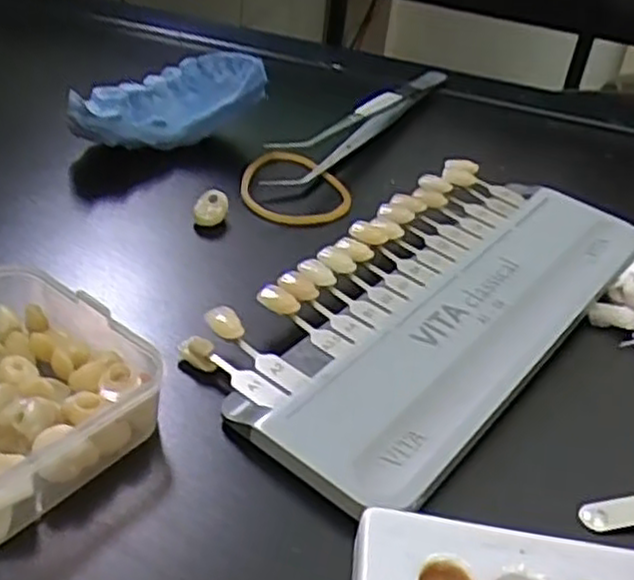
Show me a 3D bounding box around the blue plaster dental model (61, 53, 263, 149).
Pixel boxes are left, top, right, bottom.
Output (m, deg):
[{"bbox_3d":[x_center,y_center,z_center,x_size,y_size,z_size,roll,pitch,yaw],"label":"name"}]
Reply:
[{"bbox_3d":[-0.054,-0.066,0.271,0.069,0.028,0.022,-15,42,-28],"label":"blue plaster dental model"}]

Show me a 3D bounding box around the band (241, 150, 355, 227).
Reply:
[{"bbox_3d":[-0.007,-0.036,0.268,0.037,0.005,0.048,6,36,-2],"label":"band"}]

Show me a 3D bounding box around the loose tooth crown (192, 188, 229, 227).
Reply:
[{"bbox_3d":[-0.033,-0.026,0.240,0.010,0.009,0.007,5,36,-4],"label":"loose tooth crown"}]

